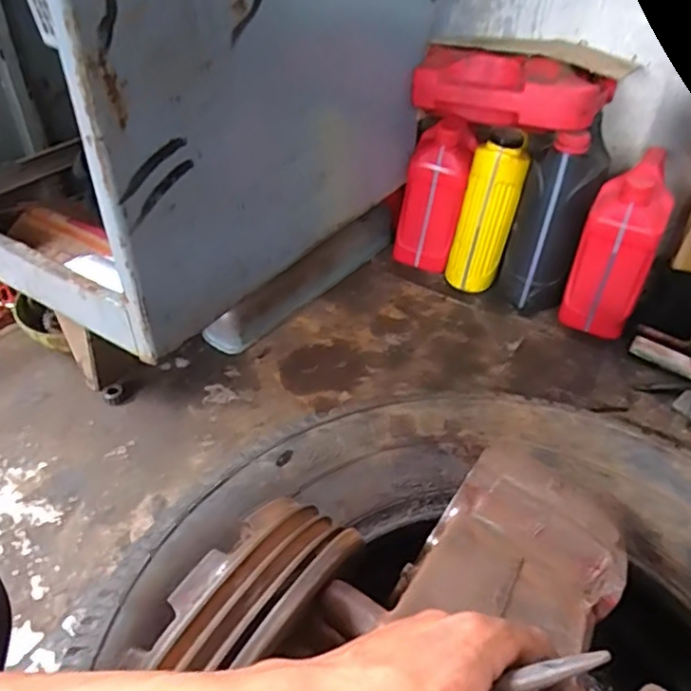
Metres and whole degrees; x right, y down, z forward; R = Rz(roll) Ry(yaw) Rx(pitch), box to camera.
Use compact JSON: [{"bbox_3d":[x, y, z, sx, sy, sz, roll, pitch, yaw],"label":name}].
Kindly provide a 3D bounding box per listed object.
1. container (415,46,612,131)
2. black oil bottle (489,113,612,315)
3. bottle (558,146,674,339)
[{"bbox_3d":[0.259,-0.404,0.957,0.299,0.088,0.130,14,42,13],"label":"container"},{"bbox_3d":[0.360,-0.217,1.062,0.121,0.304,0.153,19,43,19],"label":"black oil bottle"},{"bbox_3d":[0.460,-0.164,1.030,0.112,0.279,0.158,20,43,20],"label":"bottle"}]

